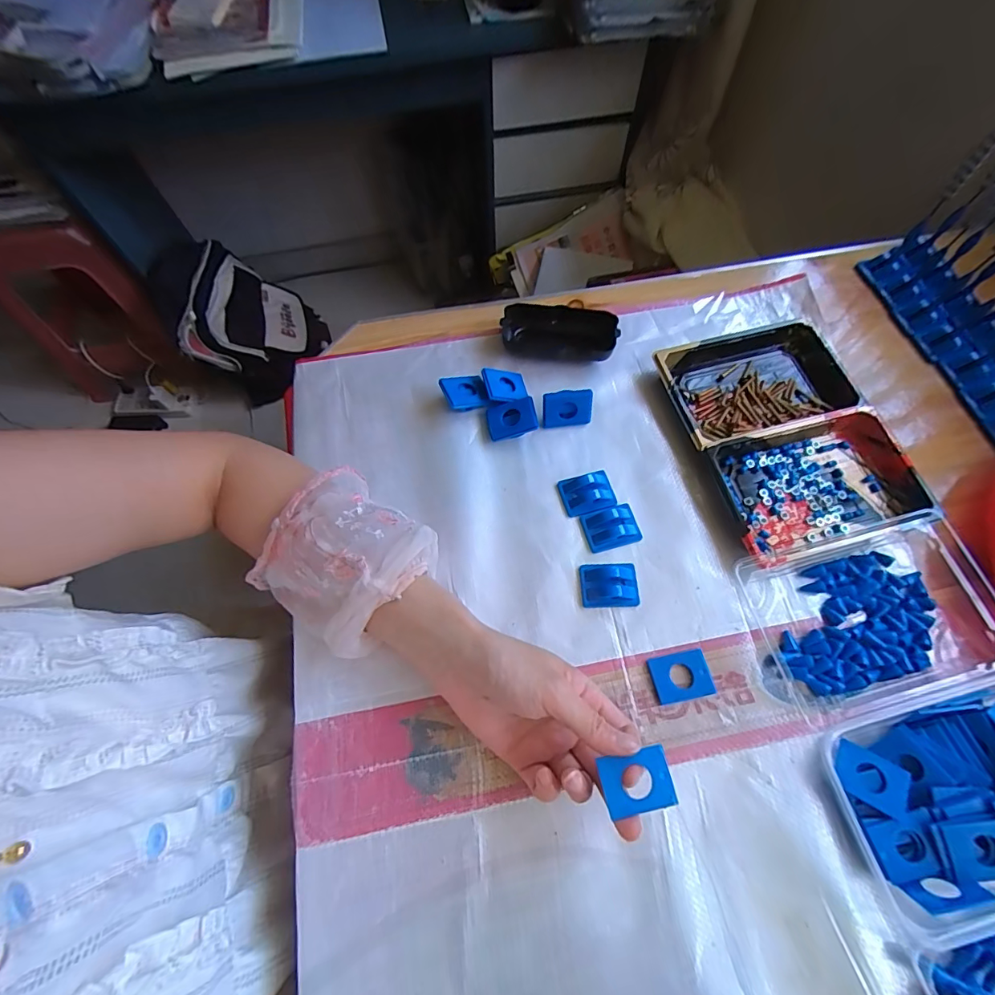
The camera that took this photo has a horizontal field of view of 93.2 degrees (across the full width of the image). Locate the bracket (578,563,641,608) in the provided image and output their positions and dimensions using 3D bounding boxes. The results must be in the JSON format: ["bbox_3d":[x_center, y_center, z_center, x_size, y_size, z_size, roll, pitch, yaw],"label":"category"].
[{"bbox_3d":[0.089,0.067,0.369,0.045,0.018,0.034,-3,66,0],"label":"bracket"}]

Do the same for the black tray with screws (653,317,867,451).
[{"bbox_3d":[0.237,-0.105,0.433,0.160,0.020,0.108,-13,67,-5],"label":"black tray with screws"}]

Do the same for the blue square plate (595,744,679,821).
[{"bbox_3d":[0.083,0.166,0.275,0.039,0.006,0.031,-10,66,-3],"label":"blue square plate"}]

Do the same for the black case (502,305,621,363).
[{"bbox_3d":[0.059,-0.160,0.461,0.108,0.027,0.053,7,67,4],"label":"black case"}]

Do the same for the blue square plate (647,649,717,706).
[{"bbox_3d":[0.135,0.132,0.346,0.042,0.005,0.032,-11,66,-4],"label":"blue square plate"}]

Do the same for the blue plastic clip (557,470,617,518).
[{"bbox_3d":[0.077,-0.004,0.399,0.044,0.011,0.036,-15,67,-5],"label":"blue plastic clip"}]

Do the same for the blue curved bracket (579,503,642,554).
[{"bbox_3d":[0.095,0.023,0.385,0.045,0.013,0.033,-17,67,-6],"label":"blue curved bracket"}]

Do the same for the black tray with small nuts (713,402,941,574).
[{"bbox_3d":[0.266,-0.012,0.388,0.161,0.026,0.105,-14,67,-5],"label":"black tray with small nuts"}]

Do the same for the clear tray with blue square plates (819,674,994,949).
[{"bbox_3d":[0.299,0.185,0.295,0.152,0.031,0.109,-18,67,-7],"label":"clear tray with blue square plates"}]

